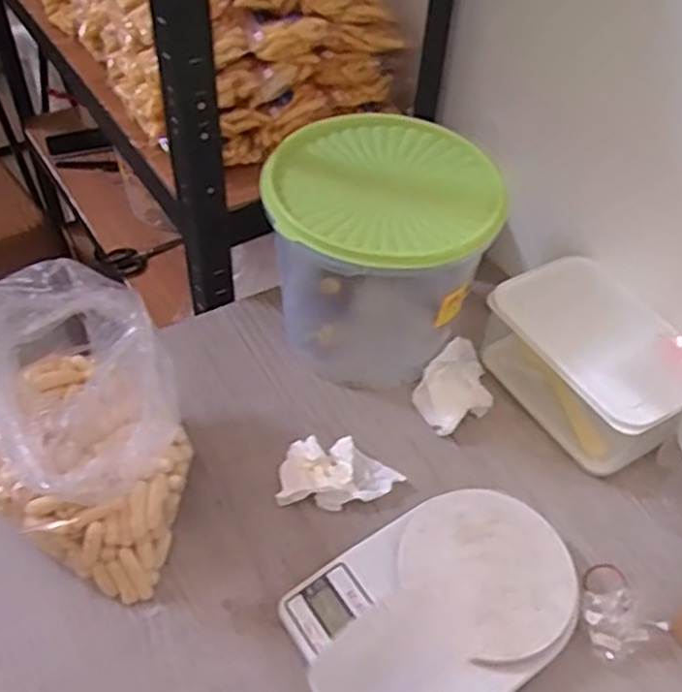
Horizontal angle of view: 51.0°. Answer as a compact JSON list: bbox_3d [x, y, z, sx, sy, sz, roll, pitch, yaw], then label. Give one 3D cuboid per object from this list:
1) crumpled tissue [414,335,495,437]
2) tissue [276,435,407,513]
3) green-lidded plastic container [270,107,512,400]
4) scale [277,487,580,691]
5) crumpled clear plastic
[{"bbox_3d":[0.109,0.038,0.686,0.079,0.031,0.069,-24,55,-22],"label":"crumpled tissue"},{"bbox_3d":[-0.002,0.110,0.621,0.102,0.016,0.062,-3,50,-5],"label":"tissue"},{"bbox_3d":[0.032,-0.088,0.684,0.207,0.181,0.212,3,49,0],"label":"green-lidded plastic container"},{"bbox_3d":[0.076,0.197,0.543,0.213,0.034,0.154,-26,55,-23],"label":"scale"},{"bbox_3d":[0.212,0.210,0.549,0.053,0.033,0.045,-20,53,-19],"label":"crumpled clear plastic"}]

